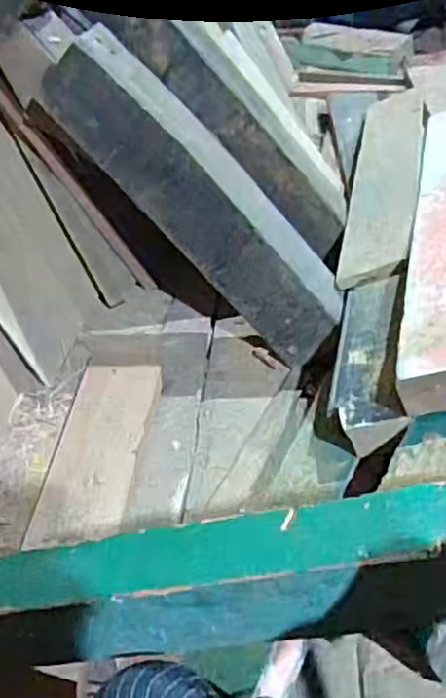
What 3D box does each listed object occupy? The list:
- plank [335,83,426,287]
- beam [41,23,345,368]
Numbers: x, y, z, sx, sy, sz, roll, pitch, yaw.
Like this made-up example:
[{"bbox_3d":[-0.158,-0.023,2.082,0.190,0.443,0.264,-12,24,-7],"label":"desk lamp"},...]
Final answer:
[{"bbox_3d":[0.279,-0.309,1.133,0.115,0.023,0.668,-15,33,28],"label":"plank"},{"bbox_3d":[-0.021,-0.191,0.891,0.115,0.492,0.100,-25,25,47],"label":"beam"}]

